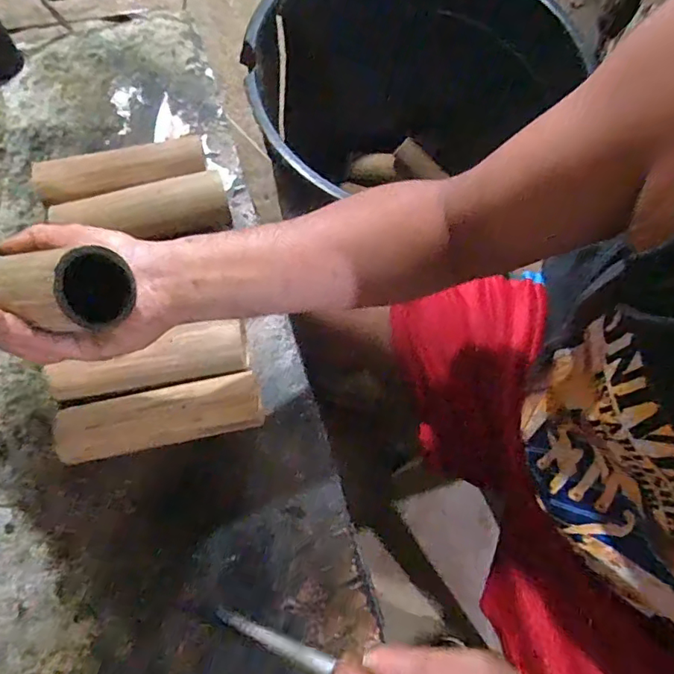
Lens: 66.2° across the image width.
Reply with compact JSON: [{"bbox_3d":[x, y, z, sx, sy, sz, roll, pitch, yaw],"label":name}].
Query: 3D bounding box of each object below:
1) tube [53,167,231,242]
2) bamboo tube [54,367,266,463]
[{"bbox_3d":[-0.205,-0.131,0.551,0.176,0.060,0.060,-12,68,-5],"label":"tube"},{"bbox_3d":[-0.157,0.074,0.473,0.175,0.054,0.051,-10,68,-4],"label":"bamboo tube"}]

